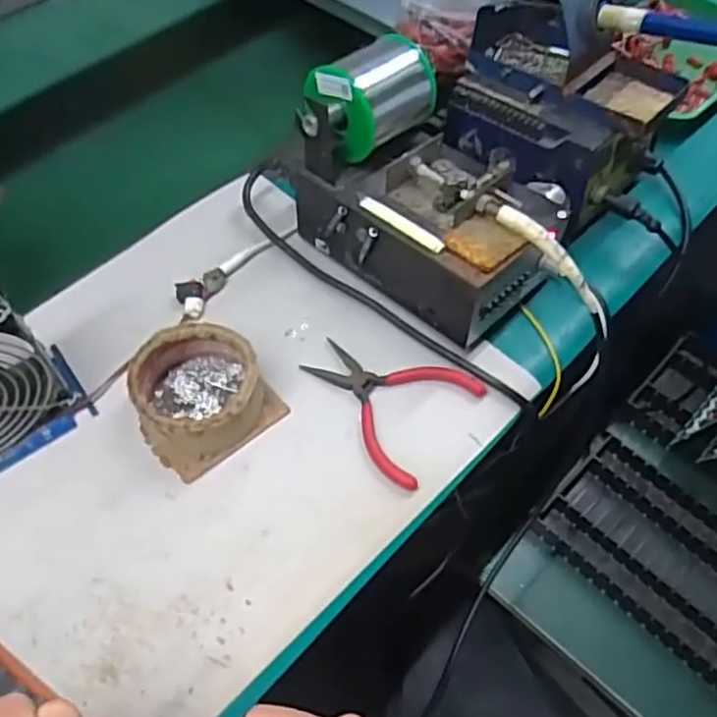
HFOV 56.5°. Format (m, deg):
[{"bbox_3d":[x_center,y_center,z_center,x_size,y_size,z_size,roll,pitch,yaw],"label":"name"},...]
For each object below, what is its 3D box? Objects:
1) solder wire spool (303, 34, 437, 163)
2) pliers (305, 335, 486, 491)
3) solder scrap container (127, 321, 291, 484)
[{"bbox_3d":[0.014,-0.195,0.500,0.085,0.066,0.057,-37,64,-20],"label":"solder wire spool"},{"bbox_3d":[0.016,0.024,0.475,0.117,0.006,0.096,32,64,19],"label":"pliers"},{"bbox_3d":[-0.108,0.024,0.454,0.087,0.045,0.087,-34,63,-19],"label":"solder scrap container"}]

